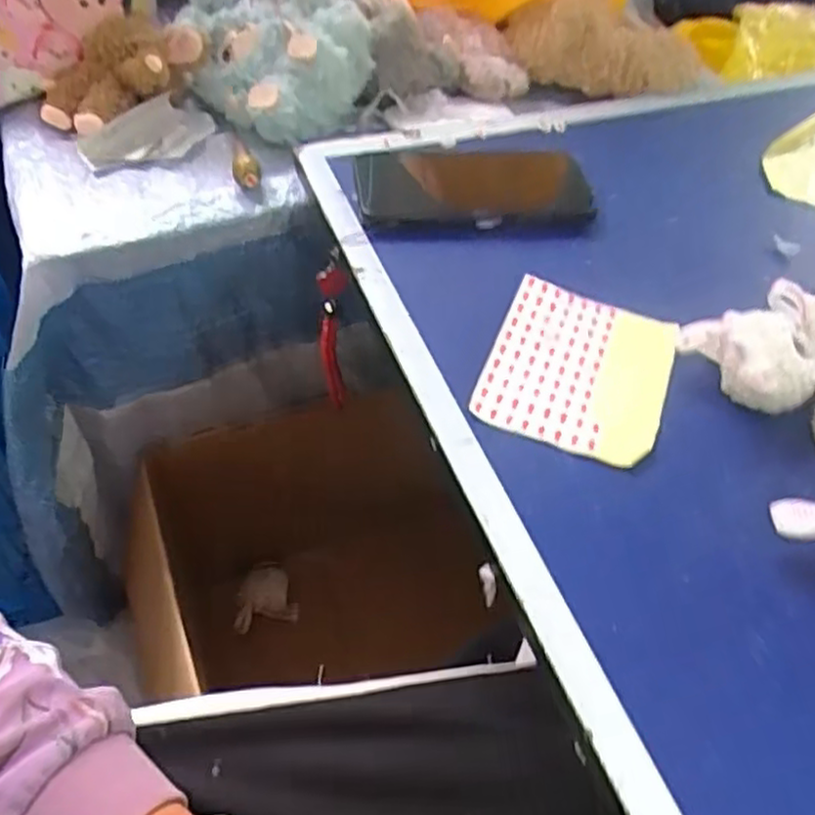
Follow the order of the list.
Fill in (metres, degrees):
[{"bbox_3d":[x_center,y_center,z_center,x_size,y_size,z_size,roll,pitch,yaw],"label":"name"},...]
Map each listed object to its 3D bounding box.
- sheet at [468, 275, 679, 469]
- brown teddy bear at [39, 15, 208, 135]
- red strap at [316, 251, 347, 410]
[{"bbox_3d":[0.100,-0.025,0.422,0.099,0.010,0.116,19,52,11],"label":"sheet"},{"bbox_3d":[-0.226,-0.264,0.575,0.127,0.059,0.077,-34,61,-30],"label":"brown teddy bear"},{"bbox_3d":[-0.058,-0.049,0.557,0.019,0.173,0.030,0,51,-5],"label":"red strap"}]

